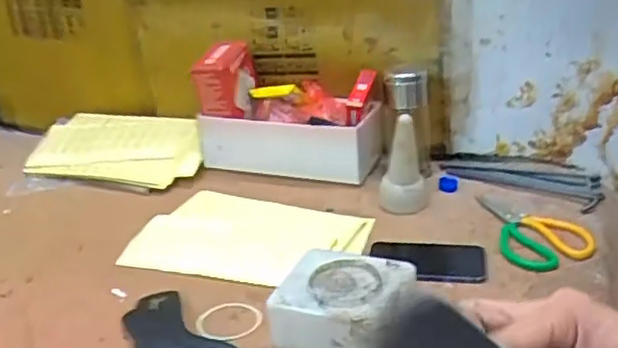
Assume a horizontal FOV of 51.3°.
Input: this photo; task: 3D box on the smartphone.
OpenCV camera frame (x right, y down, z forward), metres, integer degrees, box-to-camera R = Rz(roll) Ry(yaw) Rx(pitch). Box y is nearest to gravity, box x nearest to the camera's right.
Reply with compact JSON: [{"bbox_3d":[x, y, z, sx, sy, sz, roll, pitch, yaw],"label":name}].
[{"bbox_3d":[0.147,0.105,0.800,0.140,0.007,0.081,0,26,11],"label":"smartphone"}]

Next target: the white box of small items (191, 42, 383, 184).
[{"bbox_3d":[-0.028,-0.095,1.022,0.280,0.191,0.120,3,27,17],"label":"white box of small items"}]

